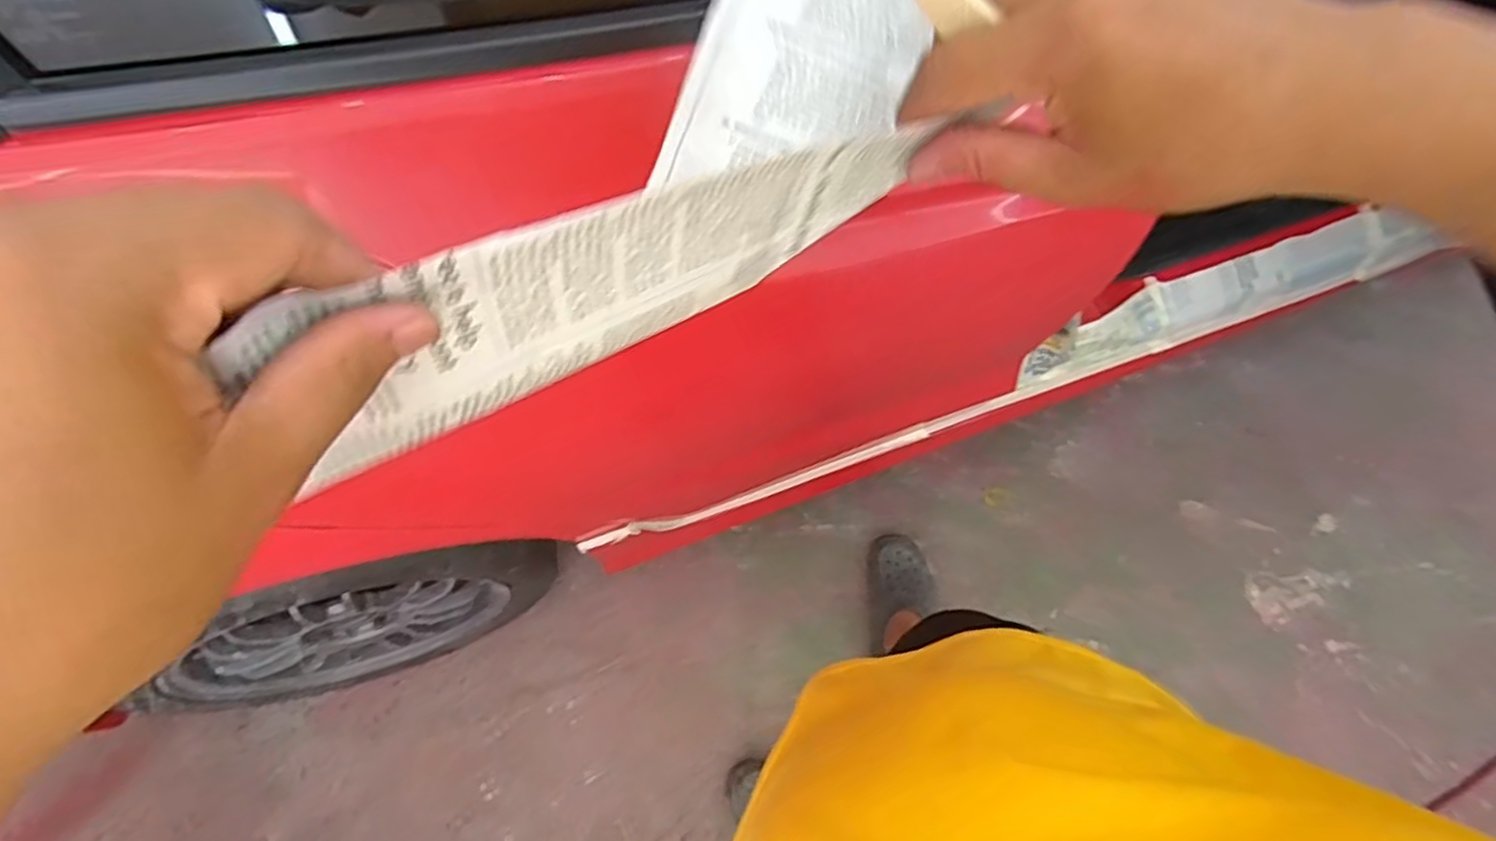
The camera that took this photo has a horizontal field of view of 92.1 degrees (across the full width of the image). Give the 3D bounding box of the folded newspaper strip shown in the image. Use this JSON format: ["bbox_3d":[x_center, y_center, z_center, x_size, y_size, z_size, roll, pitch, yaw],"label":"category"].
[{"bbox_3d":[-0.035,-0.051,0.248,0.233,0.073,0.016,-28,73,-23],"label":"folded newspaper strip"}]

